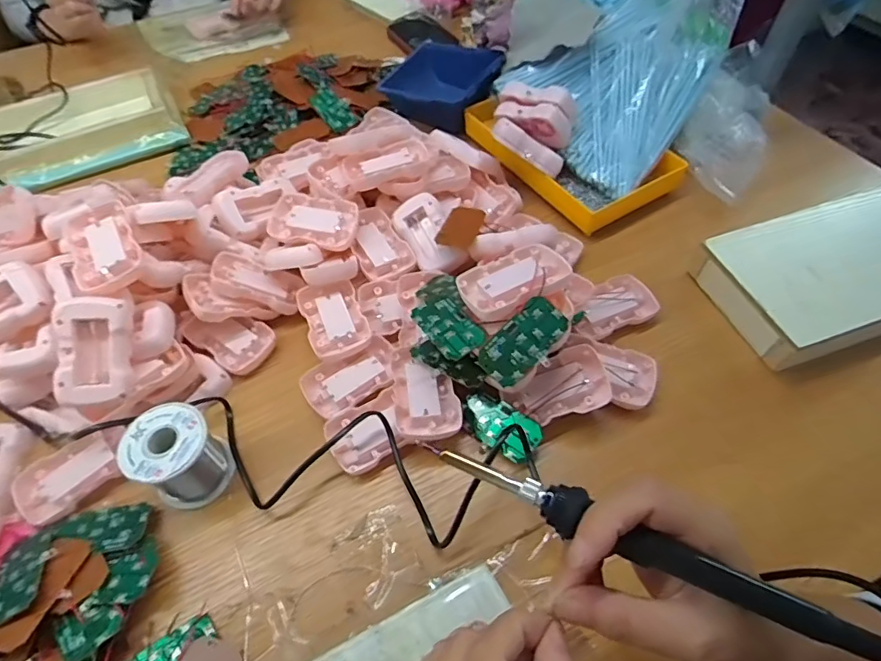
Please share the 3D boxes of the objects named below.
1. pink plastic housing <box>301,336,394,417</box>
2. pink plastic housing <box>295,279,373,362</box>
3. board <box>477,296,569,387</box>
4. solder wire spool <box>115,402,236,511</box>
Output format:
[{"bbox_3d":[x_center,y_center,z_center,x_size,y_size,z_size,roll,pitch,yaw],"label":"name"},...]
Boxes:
[{"bbox_3d":[-0.079,0.042,0.456,0.086,0.011,0.050,-29,59,-17],"label":"pink plastic housing"},{"bbox_3d":[-0.100,-0.011,0.476,0.054,0.013,0.083,-20,57,-11],"label":"pink plastic housing"},{"bbox_3d":[0.064,0.008,0.388,0.073,0.004,0.036,-43,85,-8],"label":"board"},{"bbox_3d":[-0.204,0.096,0.393,0.061,0.058,0.060,27,60,19],"label":"solder wire spool"}]

